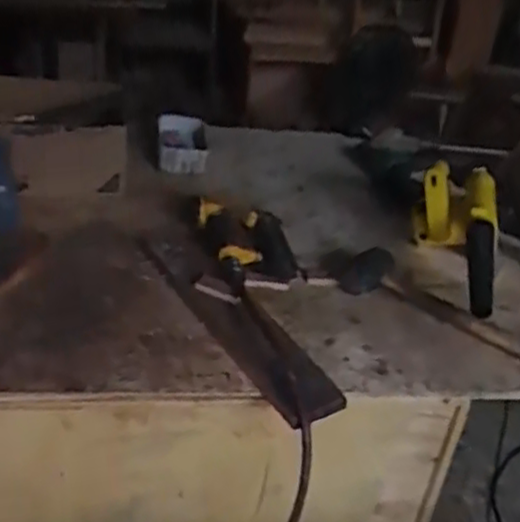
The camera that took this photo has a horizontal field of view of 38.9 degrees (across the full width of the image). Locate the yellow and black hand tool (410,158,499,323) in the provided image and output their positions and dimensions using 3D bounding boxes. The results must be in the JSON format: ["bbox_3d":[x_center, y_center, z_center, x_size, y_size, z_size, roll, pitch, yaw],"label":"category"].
[{"bbox_3d":[0.337,-0.039,1.292,0.144,0.168,0.399,10,30,9],"label":"yellow and black hand tool"}]

